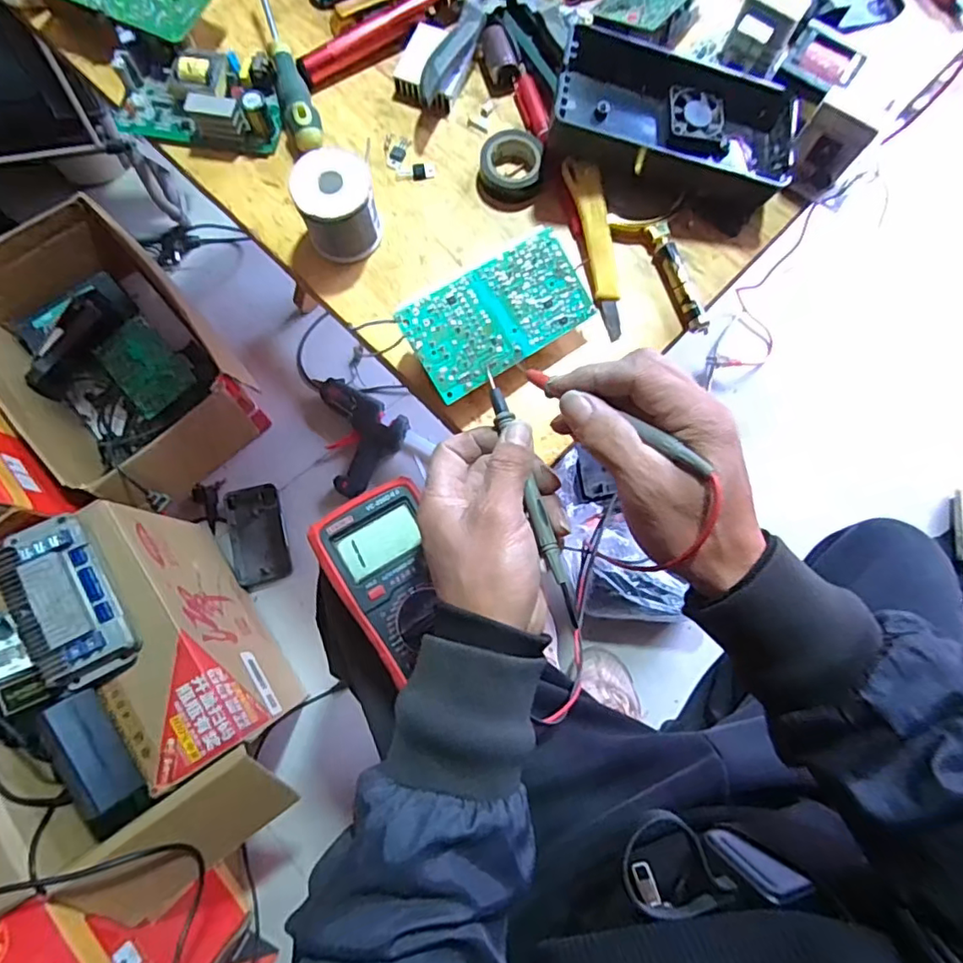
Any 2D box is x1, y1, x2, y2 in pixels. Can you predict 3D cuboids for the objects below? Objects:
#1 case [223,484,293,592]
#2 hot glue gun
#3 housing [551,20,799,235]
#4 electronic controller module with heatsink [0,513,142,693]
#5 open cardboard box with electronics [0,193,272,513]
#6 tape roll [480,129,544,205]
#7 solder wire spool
[{"bbox_3d":[-0.360,0.087,0.918,0.087,0.019,0.158,-14,79,-4],"label":"case"},{"bbox_3d":[-0.225,-0.075,0.938,0.166,0.031,0.153,34,80,6],"label":"hot glue gun"},{"bbox_3d":[0.139,-0.256,0.411,0.168,0.057,0.092,16,78,2],"label":"housing"},{"bbox_3d":[-0.445,0.126,0.606,0.095,0.052,0.181,-28,80,-6],"label":"electronic controller module with heatsink"},{"bbox_3d":[-0.548,-0.179,0.860,0.265,0.168,0.430,-39,81,-8],"label":"open cardboard box with electronics"},{"bbox_3d":[0.022,-0.234,0.423,0.044,0.020,0.047,0,78,-1],"label":"tape roll"},{"bbox_3d":[-0.099,-0.191,0.398,0.051,0.056,0.048,0,78,-1],"label":"solder wire spool"}]

